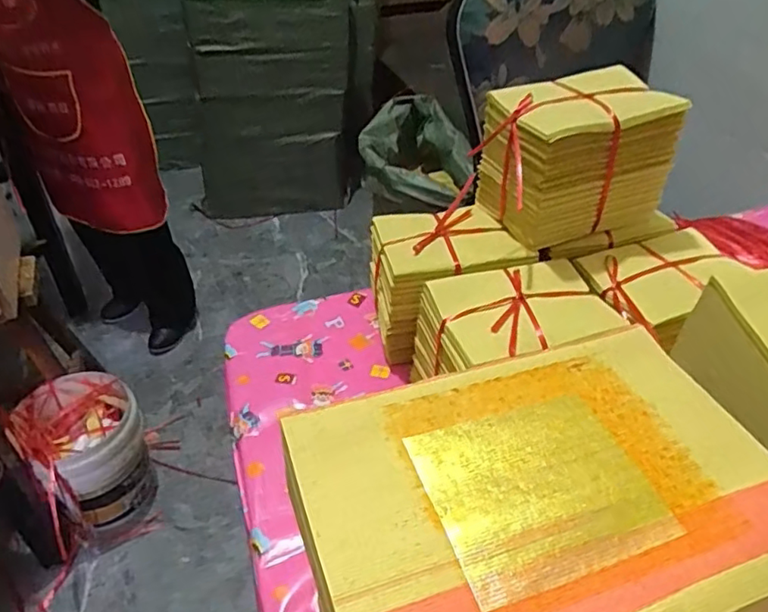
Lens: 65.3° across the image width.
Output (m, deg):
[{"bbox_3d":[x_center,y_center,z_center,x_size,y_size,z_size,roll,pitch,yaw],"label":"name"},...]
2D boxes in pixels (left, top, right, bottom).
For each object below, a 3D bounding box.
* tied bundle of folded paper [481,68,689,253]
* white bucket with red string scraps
[{"bbox_3d":[0.191,-0.154,0.635,0.181,0.141,0.119,-14,42,-15],"label":"tied bundle of folded paper"},{"bbox_3d":[-0.658,0.340,1.368,0.229,0.275,0.263,-28,47,-28],"label":"white bucket with red string scraps"}]

